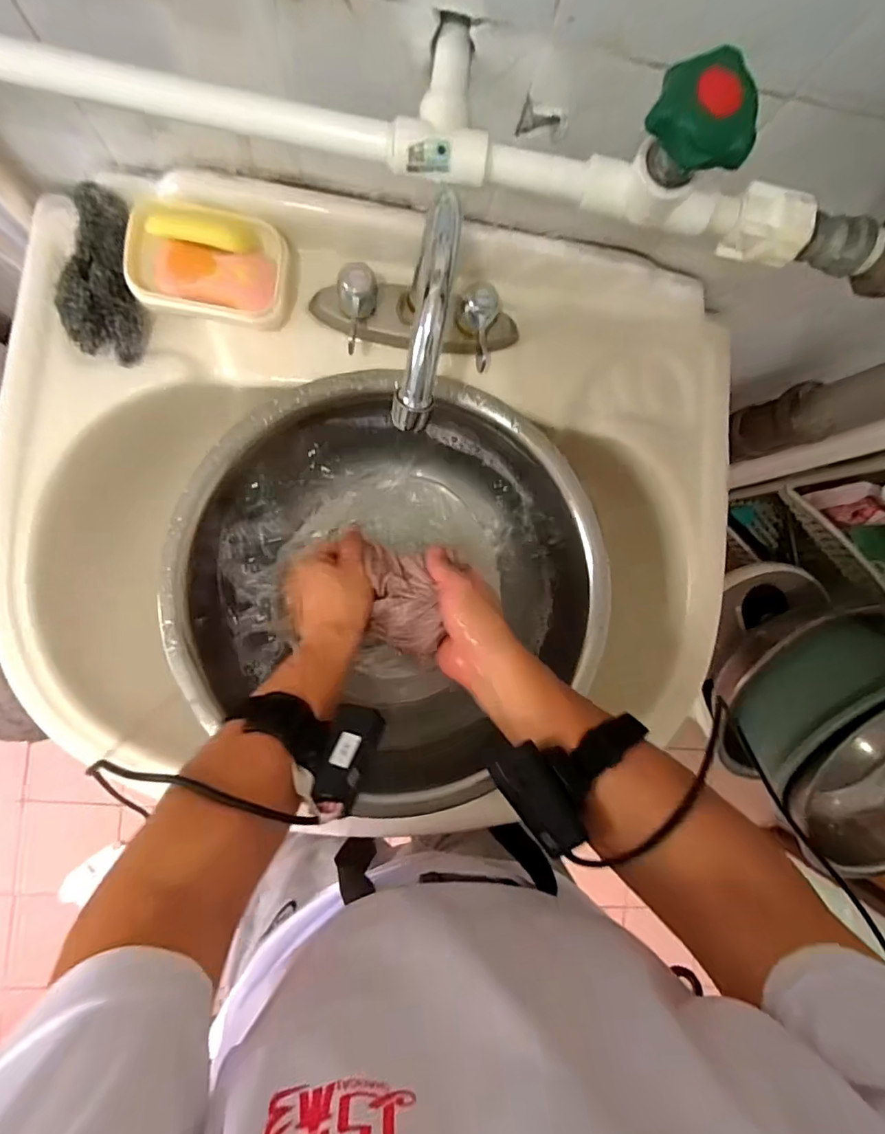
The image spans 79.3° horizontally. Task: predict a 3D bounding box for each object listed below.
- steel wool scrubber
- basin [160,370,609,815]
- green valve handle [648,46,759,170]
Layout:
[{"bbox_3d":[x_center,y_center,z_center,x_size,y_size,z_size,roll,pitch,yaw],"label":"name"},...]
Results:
[{"bbox_3d":[-0.269,-0.232,0.428,0.055,0.034,0.119,8,90,-7],"label":"steel wool scrubber"},{"bbox_3d":[-0.040,0.009,0.514,0.366,0.105,0.345,0,89,-8],"label":"basin"},{"bbox_3d":[0.128,-0.219,0.257,0.050,0.015,0.049,-23,93,-6],"label":"green valve handle"}]

